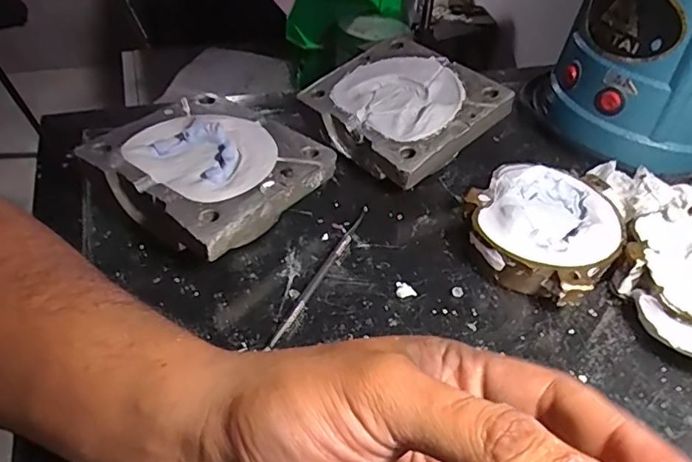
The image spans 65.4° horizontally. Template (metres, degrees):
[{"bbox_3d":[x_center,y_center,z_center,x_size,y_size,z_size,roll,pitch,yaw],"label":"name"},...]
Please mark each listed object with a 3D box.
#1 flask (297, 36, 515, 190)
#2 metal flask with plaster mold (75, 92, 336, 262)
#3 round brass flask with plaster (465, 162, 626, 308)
[{"bbox_3d":[0.043,-0.096,0.416,0.110,0.029,0.124,-37,58,-19],"label":"flask"},{"bbox_3d":[-0.088,-0.037,0.356,0.127,0.045,0.116,32,48,26],"label":"metal flask with plaster mold"},{"bbox_3d":[0.125,-0.001,0.348,0.091,0.036,0.098,3,42,-3],"label":"round brass flask with plaster"}]

